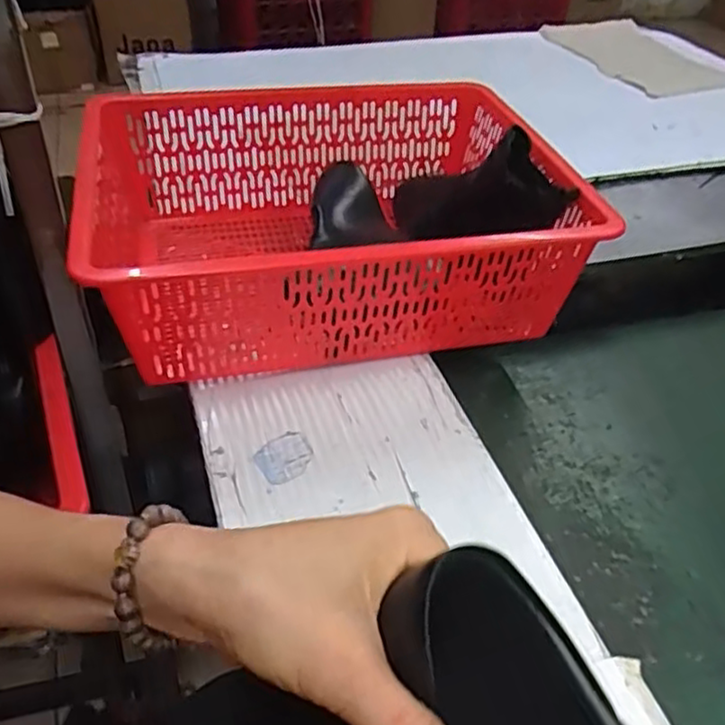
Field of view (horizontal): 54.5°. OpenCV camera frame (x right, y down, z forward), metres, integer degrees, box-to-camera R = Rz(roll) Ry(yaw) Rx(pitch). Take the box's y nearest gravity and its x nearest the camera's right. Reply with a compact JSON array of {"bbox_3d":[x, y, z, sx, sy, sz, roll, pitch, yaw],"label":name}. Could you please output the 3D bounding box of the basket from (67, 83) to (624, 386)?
[{"bbox_3d":[-0.032,-0.151,0.736,0.455,0.149,0.362,-9,42,-13],"label":"basket"}]

